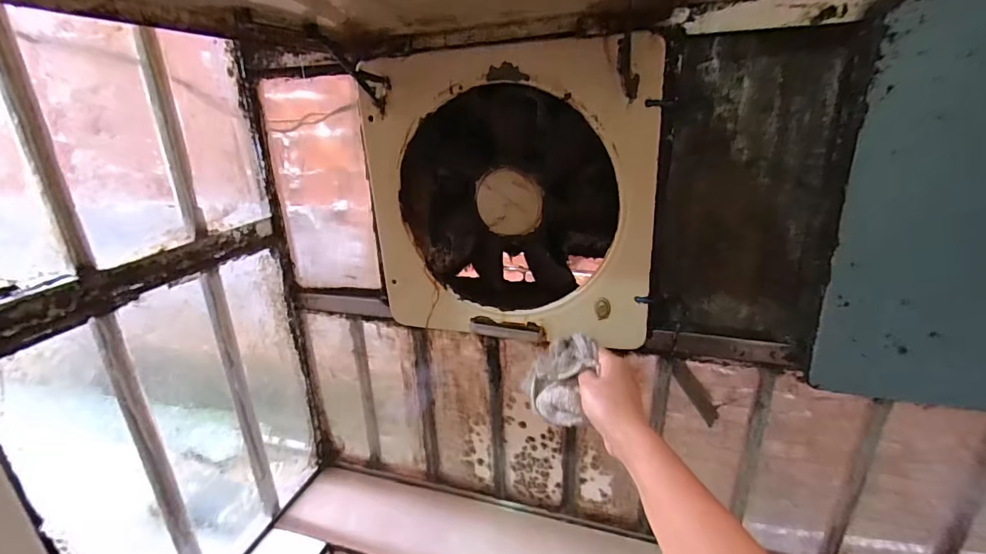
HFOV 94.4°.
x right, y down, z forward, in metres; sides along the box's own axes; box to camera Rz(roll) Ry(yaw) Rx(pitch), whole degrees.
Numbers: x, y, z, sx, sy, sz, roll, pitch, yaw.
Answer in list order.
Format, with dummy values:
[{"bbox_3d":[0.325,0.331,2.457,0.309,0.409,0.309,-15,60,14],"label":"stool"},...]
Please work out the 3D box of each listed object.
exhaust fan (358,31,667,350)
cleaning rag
[{"bbox_3d":[0.026,-0.095,0.541,0.313,0.310,0.109,5,22,19],"label":"exhaust fan"},{"bbox_3d":[0.072,0.102,0.490,0.073,0.062,0.084,9,24,28],"label":"cleaning rag"}]

